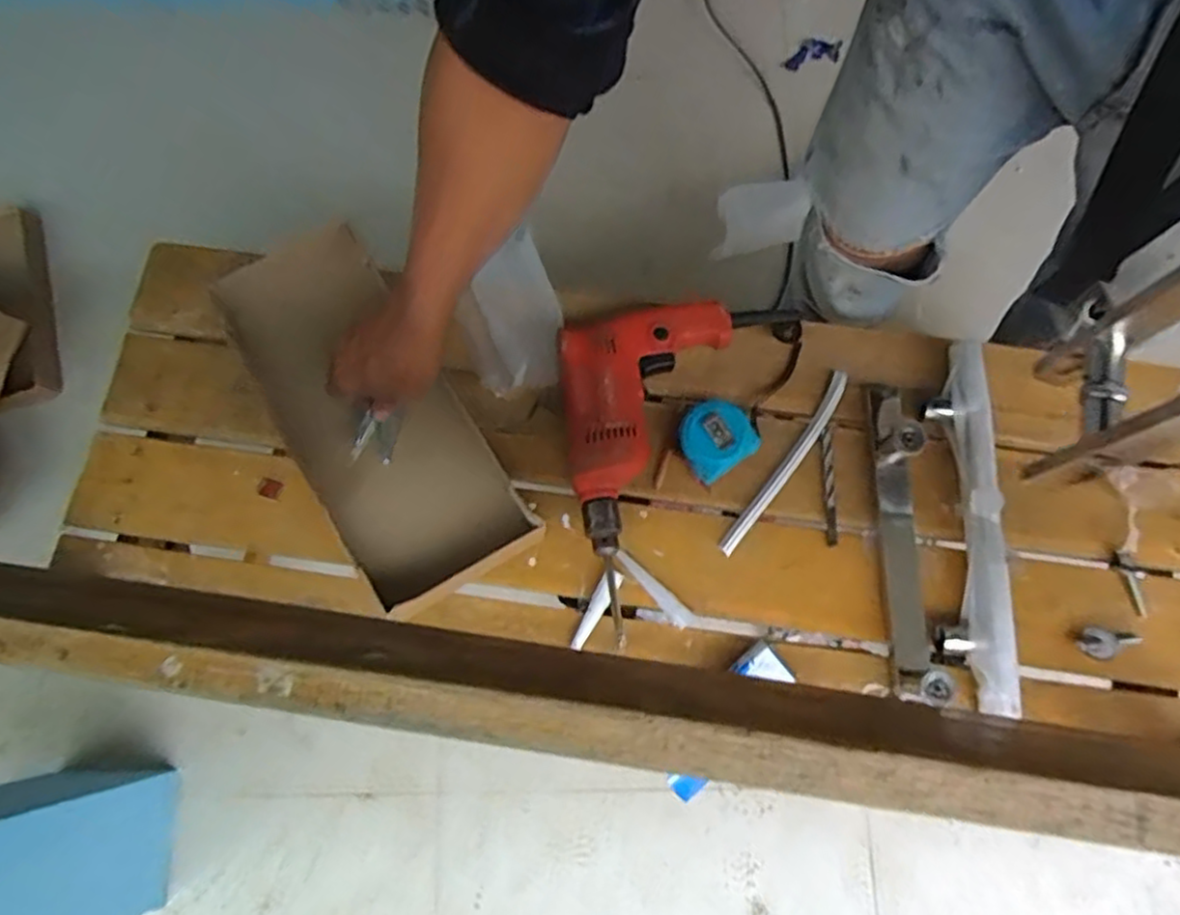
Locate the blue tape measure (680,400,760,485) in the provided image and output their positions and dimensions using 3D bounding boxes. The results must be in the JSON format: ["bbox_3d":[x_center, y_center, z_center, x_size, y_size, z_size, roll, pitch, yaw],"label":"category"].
[{"bbox_3d":[0.115,-0.018,0.653,0.066,0.031,0.066,-36,77,-8],"label":"blue tape measure"}]

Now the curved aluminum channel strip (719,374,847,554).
[{"bbox_3d":[0.187,0.005,0.662,0.021,0.007,0.207,34,78,10],"label":"curved aluminum channel strip"}]

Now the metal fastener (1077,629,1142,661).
[{"bbox_3d":[0.453,0.164,0.611,0.050,0.015,0.026,5,75,2],"label":"metal fastener"}]

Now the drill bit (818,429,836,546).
[{"bbox_3d":[0.222,0.027,0.654,0.010,0.004,0.111,1,75,1],"label":"drill bit"}]

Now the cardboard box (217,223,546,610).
[{"bbox_3d":[-0.206,-0.041,0.652,0.179,0.067,0.369,-33,76,-8],"label":"cardboard box"}]

